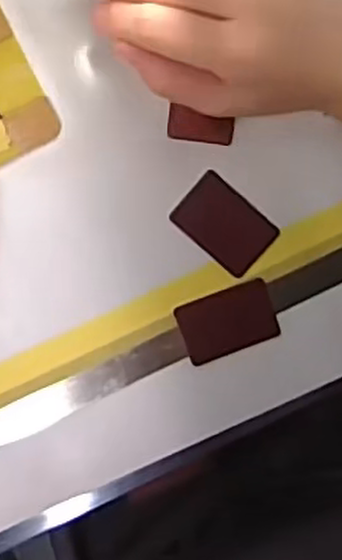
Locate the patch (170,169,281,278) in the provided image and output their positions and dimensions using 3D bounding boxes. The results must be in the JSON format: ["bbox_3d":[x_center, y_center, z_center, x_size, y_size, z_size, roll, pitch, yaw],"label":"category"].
[{"bbox_3d":[0.029,-0.029,0.408,0.052,0.004,0.035,41,91,-9],"label":"patch"}]

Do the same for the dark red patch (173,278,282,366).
[{"bbox_3d":[0.032,0.023,0.415,0.052,0.008,0.034,-20,99,-3],"label":"dark red patch"}]

